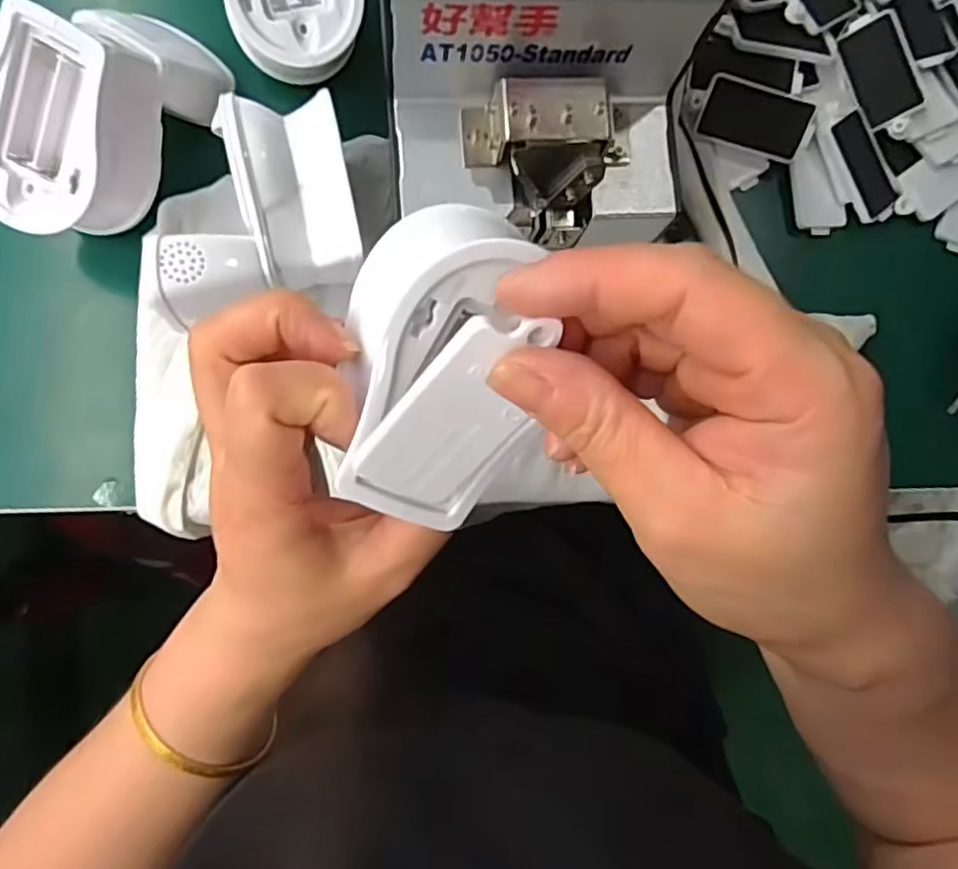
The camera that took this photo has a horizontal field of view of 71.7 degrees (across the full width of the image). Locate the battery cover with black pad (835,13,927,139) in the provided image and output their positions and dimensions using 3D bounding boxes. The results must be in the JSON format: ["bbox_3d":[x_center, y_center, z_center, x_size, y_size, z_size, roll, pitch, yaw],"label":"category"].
[{"bbox_3d":[0.232,-0.208,0.382,0.031,0.005,0.070,-18,87,31],"label":"battery cover with black pad"}]

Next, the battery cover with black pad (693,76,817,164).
[{"bbox_3d":[0.154,-0.177,0.372,0.061,0.008,0.033,13,121,-6],"label":"battery cover with black pad"}]

